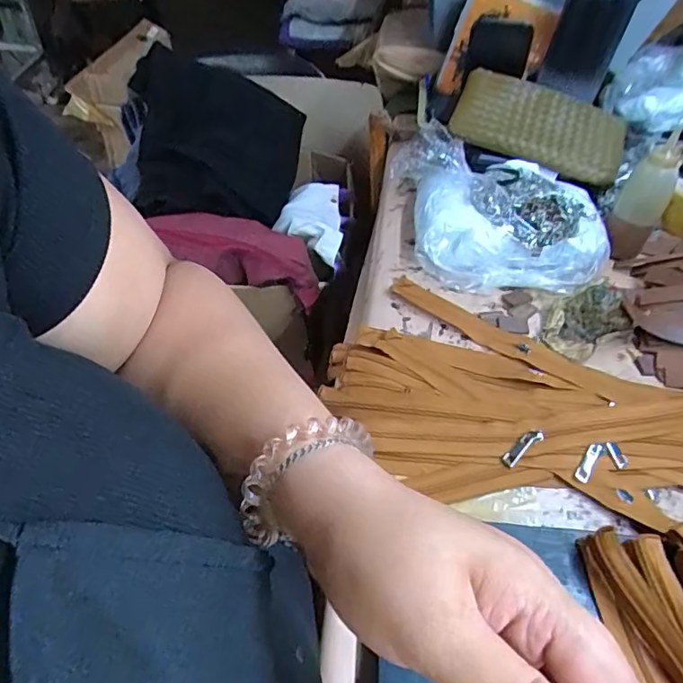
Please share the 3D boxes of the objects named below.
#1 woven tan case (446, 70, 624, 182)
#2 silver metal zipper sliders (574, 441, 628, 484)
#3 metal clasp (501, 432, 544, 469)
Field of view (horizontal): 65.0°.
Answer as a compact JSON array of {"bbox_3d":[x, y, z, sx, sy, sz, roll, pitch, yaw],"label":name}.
[{"bbox_3d":[0.245,-0.266,0.670,0.206,0.035,0.105,20,76,2],"label":"woven tan case"},{"bbox_3d":[0.209,0.098,0.442,0.048,0.010,0.024,-17,73,-13],"label":"silver metal zipper sliders"},{"bbox_3d":[0.149,0.088,0.444,0.041,0.004,0.012,-41,55,-8],"label":"metal clasp"}]

